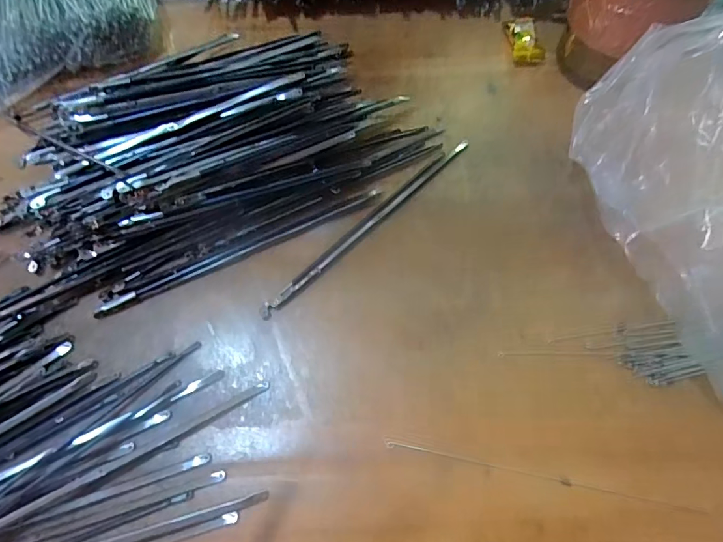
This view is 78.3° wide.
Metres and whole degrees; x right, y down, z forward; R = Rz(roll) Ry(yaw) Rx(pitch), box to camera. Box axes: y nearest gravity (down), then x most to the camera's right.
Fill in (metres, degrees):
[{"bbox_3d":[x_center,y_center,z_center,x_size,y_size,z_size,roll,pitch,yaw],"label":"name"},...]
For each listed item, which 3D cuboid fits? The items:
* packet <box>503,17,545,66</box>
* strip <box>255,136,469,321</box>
[{"bbox_3d":[0.132,-0.188,0.360,0.022,0.016,0.044,-7,66,-4],"label":"packet"},{"bbox_3d":[0.007,-0.033,0.299,0.186,0.005,0.010,-41,73,-17],"label":"strip"}]

